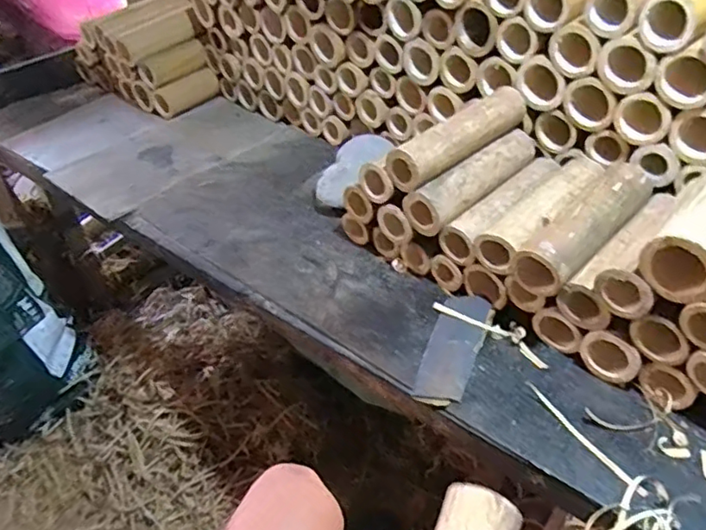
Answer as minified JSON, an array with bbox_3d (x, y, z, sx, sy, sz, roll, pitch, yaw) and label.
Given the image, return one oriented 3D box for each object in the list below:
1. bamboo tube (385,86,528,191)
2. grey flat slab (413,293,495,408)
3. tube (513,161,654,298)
[{"bbox_3d":[0.117,-0.143,0.653,0.180,0.039,0.041,-35,51,-25],"label":"bamboo tube"},{"bbox_3d":[0.101,0.082,0.599,0.051,0.008,0.140,14,49,21],"label":"grey flat slab"},{"bbox_3d":[0.229,-0.042,0.581,0.050,0.045,0.181,32,57,33],"label":"tube"}]

